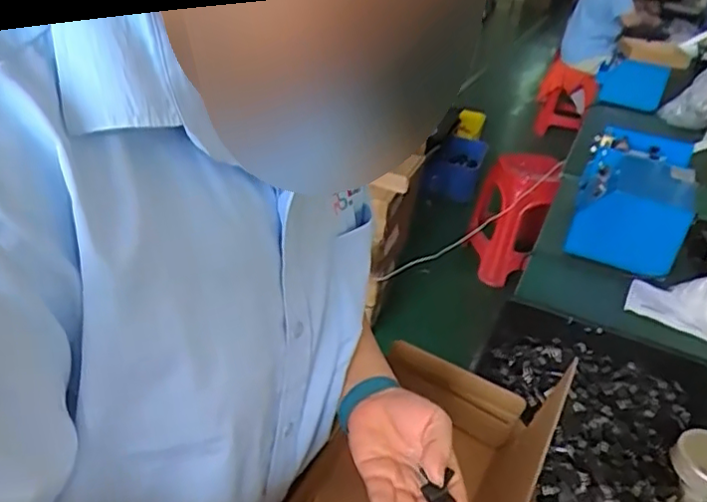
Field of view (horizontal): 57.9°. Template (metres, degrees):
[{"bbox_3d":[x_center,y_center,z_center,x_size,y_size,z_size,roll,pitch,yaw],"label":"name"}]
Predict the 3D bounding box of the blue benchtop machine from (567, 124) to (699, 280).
[{"bbox_3d":[0.721,-0.145,1.645,0.250,0.173,0.607,19,33,18],"label":"blue benchtop machine"}]

